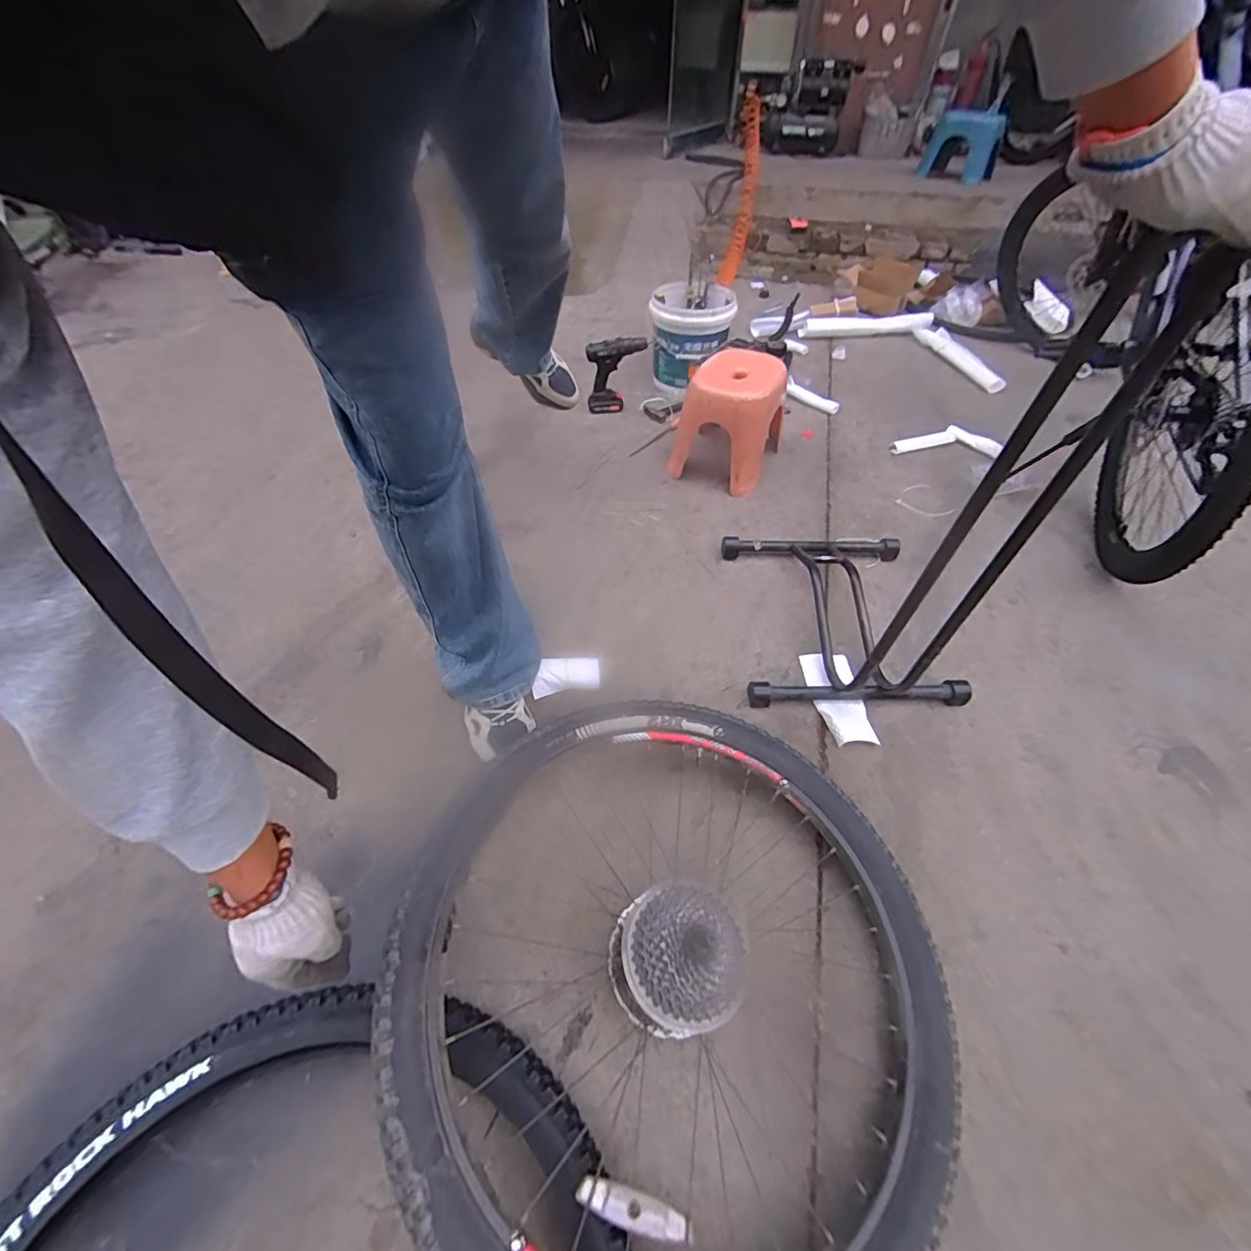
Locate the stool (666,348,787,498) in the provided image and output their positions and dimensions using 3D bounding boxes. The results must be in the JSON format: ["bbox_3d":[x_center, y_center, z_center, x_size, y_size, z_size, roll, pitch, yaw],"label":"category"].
[{"bbox_3d":[0.268,-0.548,1.408,0.251,0.249,0.294,18,50,15],"label":"stool"}]

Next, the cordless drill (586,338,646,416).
[{"bbox_3d":[-0.028,-0.758,1.627,0.174,0.209,0.073,-6,50,-6],"label":"cordless drill"}]

